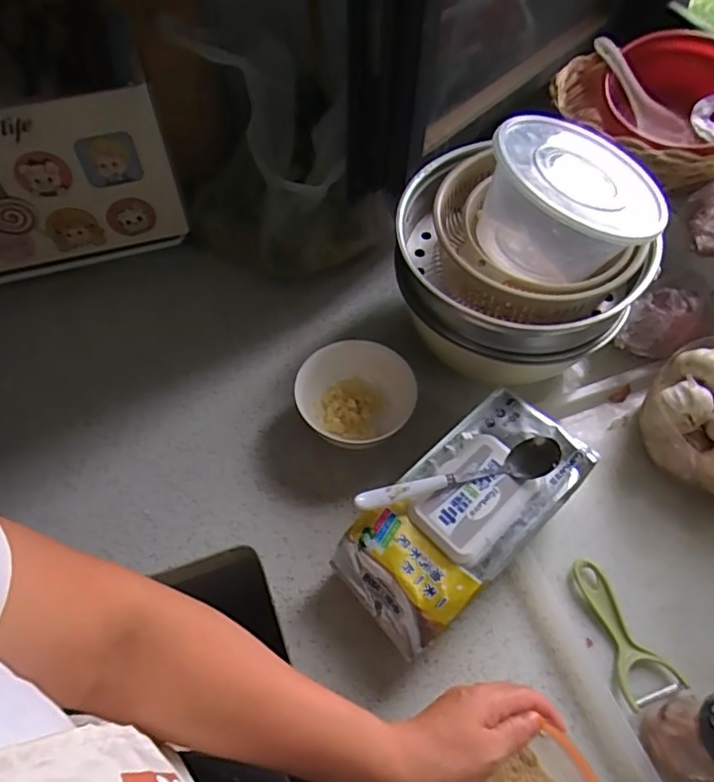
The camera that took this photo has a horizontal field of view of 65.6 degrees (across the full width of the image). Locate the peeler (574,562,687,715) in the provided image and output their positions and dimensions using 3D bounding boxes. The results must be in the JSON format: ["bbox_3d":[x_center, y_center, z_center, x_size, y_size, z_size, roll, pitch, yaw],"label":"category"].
[{"bbox_3d":[0.241,0.215,0.507,0.052,0.011,0.124,-14,58,-10],"label":"peeler"}]

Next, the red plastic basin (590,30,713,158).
[{"bbox_3d":[0.383,-0.348,0.659,0.160,0.072,0.171,0,58,-1],"label":"red plastic basin"}]

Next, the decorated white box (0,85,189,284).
[{"bbox_3d":[-0.382,-0.215,0.636,0.332,0.217,0.034,-15,59,-10],"label":"decorated white box"}]

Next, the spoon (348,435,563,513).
[{"bbox_3d":[0.089,0.077,0.478,0.178,0.027,0.034,-15,58,-11],"label":"spoon"}]

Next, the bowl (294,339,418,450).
[{"bbox_3d":[0.000,0.006,0.607,0.115,0.062,0.114,0,57,-1],"label":"bowl"}]

